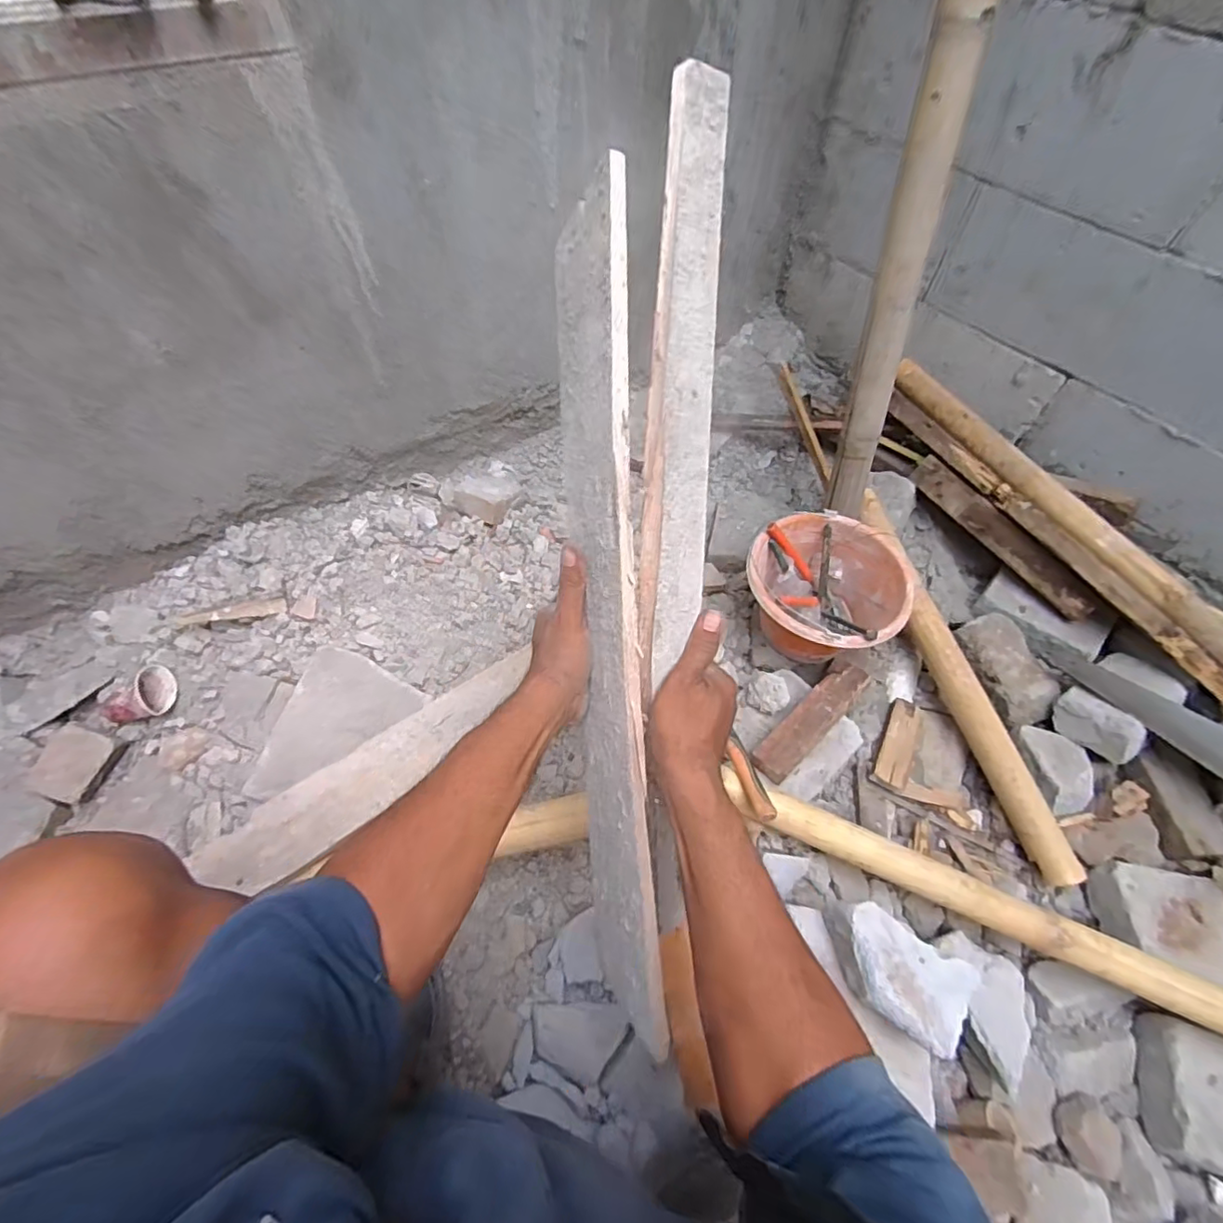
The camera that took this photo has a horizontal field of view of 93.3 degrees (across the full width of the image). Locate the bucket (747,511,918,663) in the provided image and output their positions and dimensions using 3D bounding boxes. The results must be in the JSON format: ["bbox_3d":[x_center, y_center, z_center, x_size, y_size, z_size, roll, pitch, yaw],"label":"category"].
[{"bbox_3d":[0.344,-0.015,0.980,0.242,0.174,0.235,0,58,0],"label":"bucket"}]

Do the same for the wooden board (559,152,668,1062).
[{"bbox_3d":[-0.006,0.000,0.505,0.019,0.120,0.691,-3,90,-29],"label":"wooden board"}]

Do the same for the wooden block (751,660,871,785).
[{"bbox_3d":[0.324,0.166,0.919,0.260,0.031,0.060,-40,66,-22],"label":"wooden block"}]

